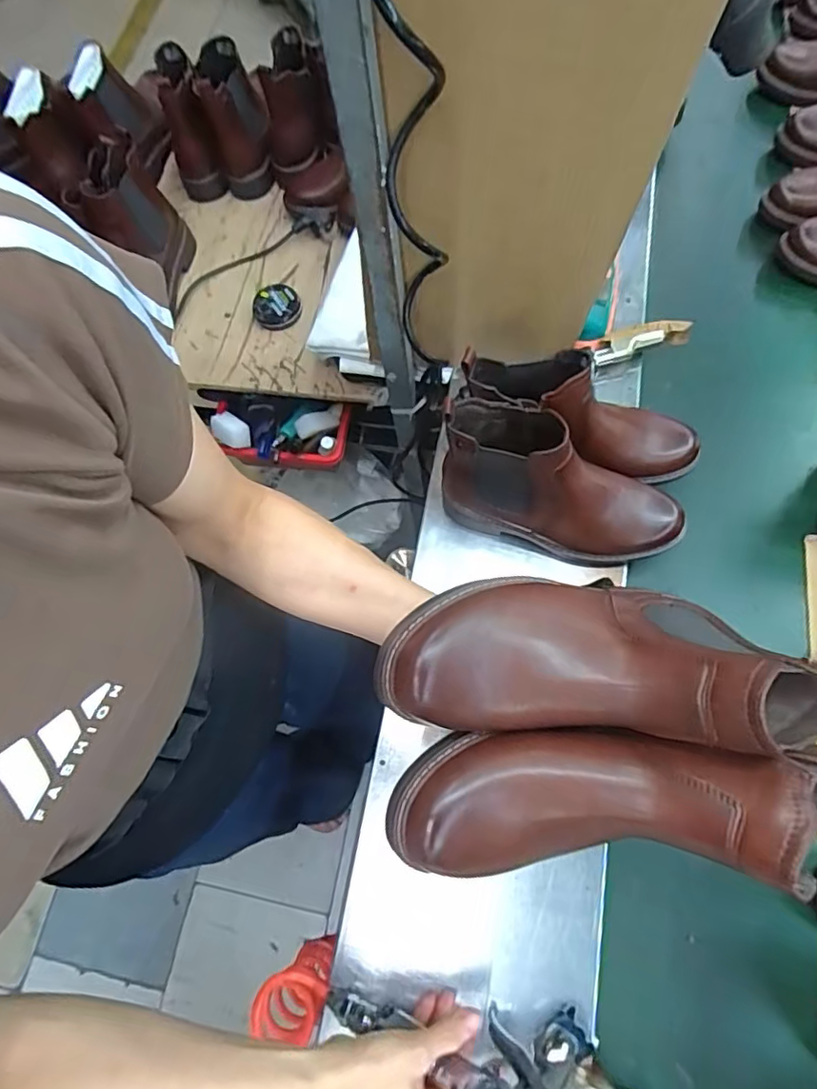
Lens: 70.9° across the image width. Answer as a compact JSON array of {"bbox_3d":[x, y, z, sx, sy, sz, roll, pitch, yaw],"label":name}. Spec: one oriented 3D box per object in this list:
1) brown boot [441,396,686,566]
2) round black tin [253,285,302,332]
[{"bbox_3d":[0.159,-0.053,0.579,0.251,0.141,0.089,14,72,11],"label":"brown boot"},{"bbox_3d":[-0.198,-0.357,0.863,0.070,0.024,0.071,-2,69,5],"label":"round black tin"}]

